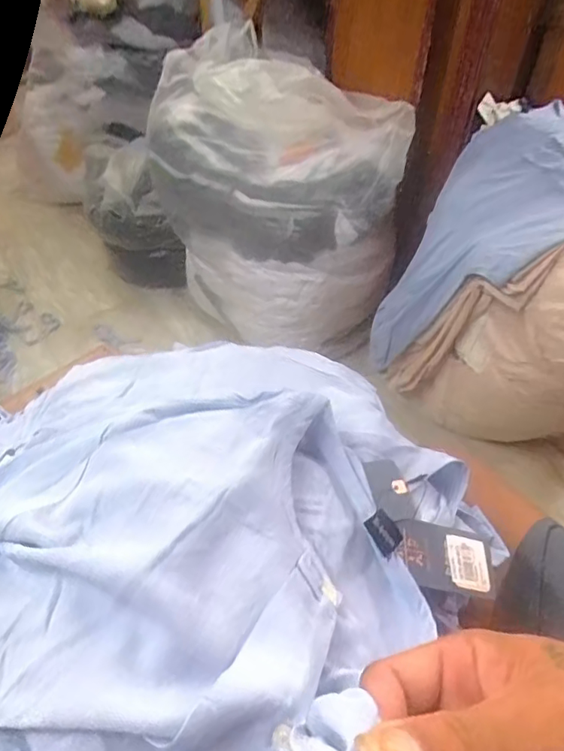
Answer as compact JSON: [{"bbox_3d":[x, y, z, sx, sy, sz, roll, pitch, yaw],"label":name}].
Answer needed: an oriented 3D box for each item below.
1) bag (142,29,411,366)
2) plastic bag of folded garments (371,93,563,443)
[{"bbox_3d":[-0.022,-0.384,1.283,0.525,0.603,0.314,34,54,27],"label":"bag"},{"bbox_3d":[0.539,-0.170,1.140,0.550,0.516,0.413,27,51,22],"label":"plastic bag of folded garments"}]

